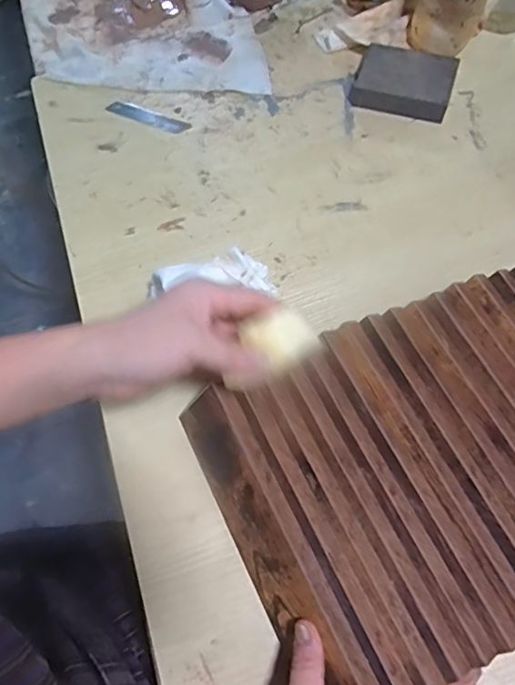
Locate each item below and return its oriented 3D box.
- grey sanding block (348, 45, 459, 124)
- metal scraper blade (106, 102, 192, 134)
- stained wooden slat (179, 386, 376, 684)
[{"bbox_3d":[0.156,-0.281,0.553,0.102,0.029,0.076,17,71,8],"label":"grey sanding block"},{"bbox_3d":[-0.121,-0.250,0.572,0.096,0.004,0.019,21,72,8],"label":"metal scraper blade"},{"bbox_3d":[0.007,0.147,0.382,0.014,0.065,0.237,-9,63,-43],"label":"stained wooden slat"}]

